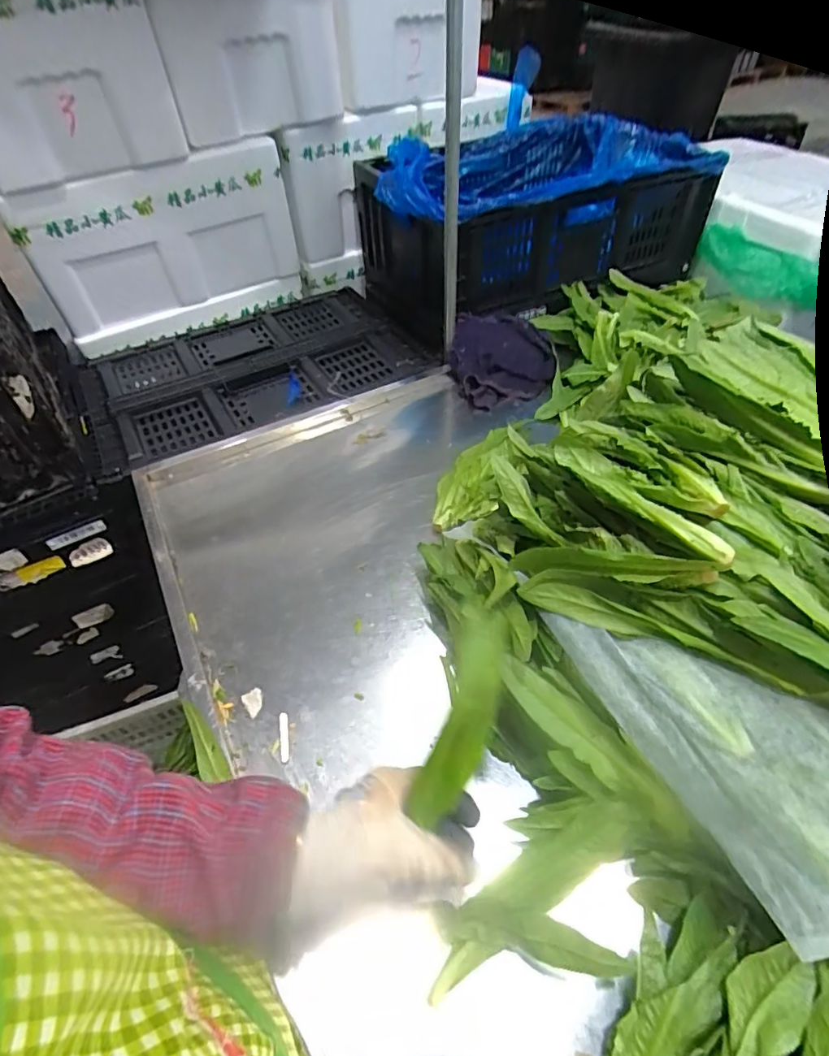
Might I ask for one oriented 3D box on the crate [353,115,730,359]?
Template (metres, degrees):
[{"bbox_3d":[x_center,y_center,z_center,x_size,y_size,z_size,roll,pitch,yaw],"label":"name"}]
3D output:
[{"bbox_3d":[0.213,-0.615,1.050,0.606,0.245,0.423,-19,51,-13],"label":"crate"}]

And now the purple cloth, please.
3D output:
[{"bbox_3d":[0.146,-0.285,0.881,0.171,0.052,0.186,2,78,7],"label":"purple cloth"}]

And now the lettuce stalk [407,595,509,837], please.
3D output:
[{"bbox_3d":[0.036,0.130,0.369,0.039,0.020,0.151,16,84,16],"label":"lettuce stalk"}]

